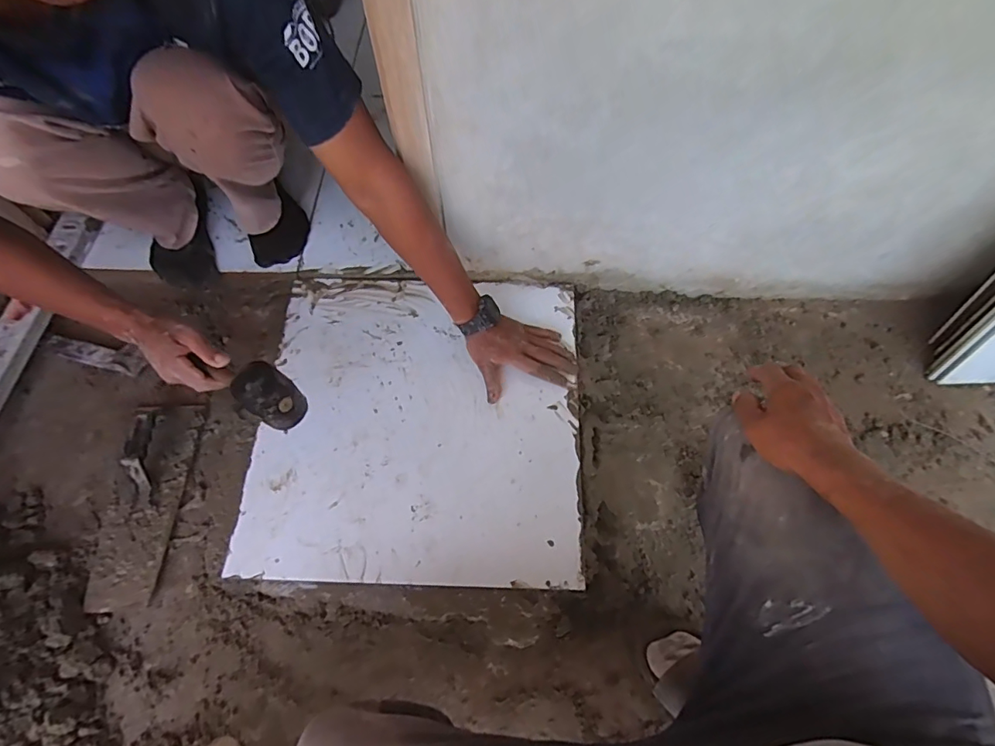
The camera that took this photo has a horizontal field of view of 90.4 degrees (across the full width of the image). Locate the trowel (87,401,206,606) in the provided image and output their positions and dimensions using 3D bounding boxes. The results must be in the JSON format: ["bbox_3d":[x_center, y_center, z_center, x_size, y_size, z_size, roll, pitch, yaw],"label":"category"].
[{"bbox_3d":[-0.523,0.185,0.714,0.097,0.063,0.283,2,64,1],"label":"trowel"}]

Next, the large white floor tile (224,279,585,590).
[{"bbox_3d":[-0.118,0.064,0.774,0.481,0.012,0.486,2,64,1],"label":"large white floor tile"}]

